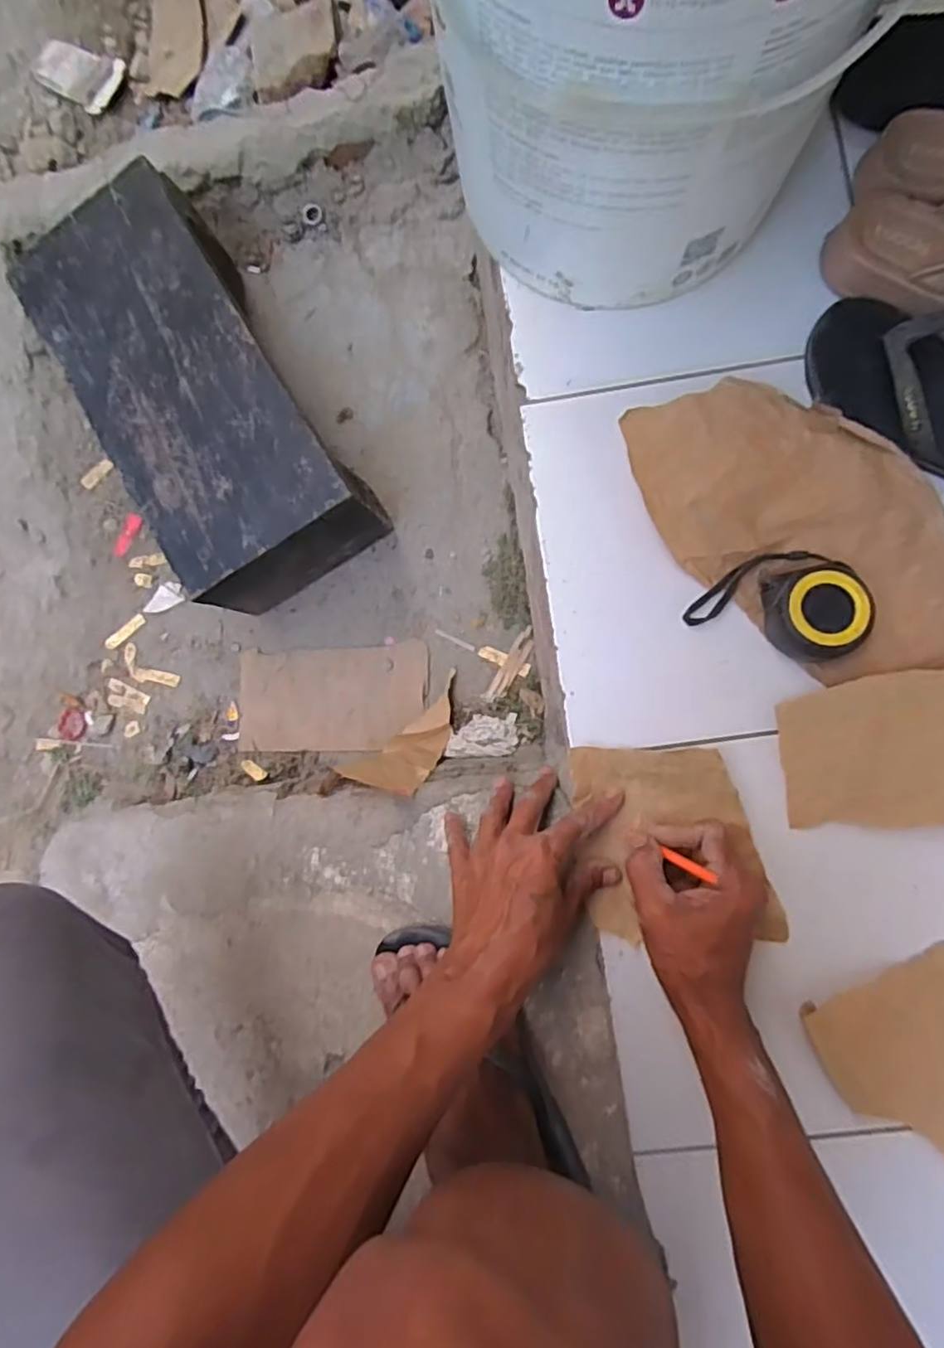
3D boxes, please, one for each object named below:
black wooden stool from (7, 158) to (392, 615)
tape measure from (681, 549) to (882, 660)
[{"bbox_3d":[-0.293,-0.290,0.722,0.199,0.145,0.414,-32,84,0],"label":"black wooden stool"},{"bbox_3d":[0.245,-0.061,0.514,0.122,0.045,0.079,20,87,5],"label":"tape measure"}]

